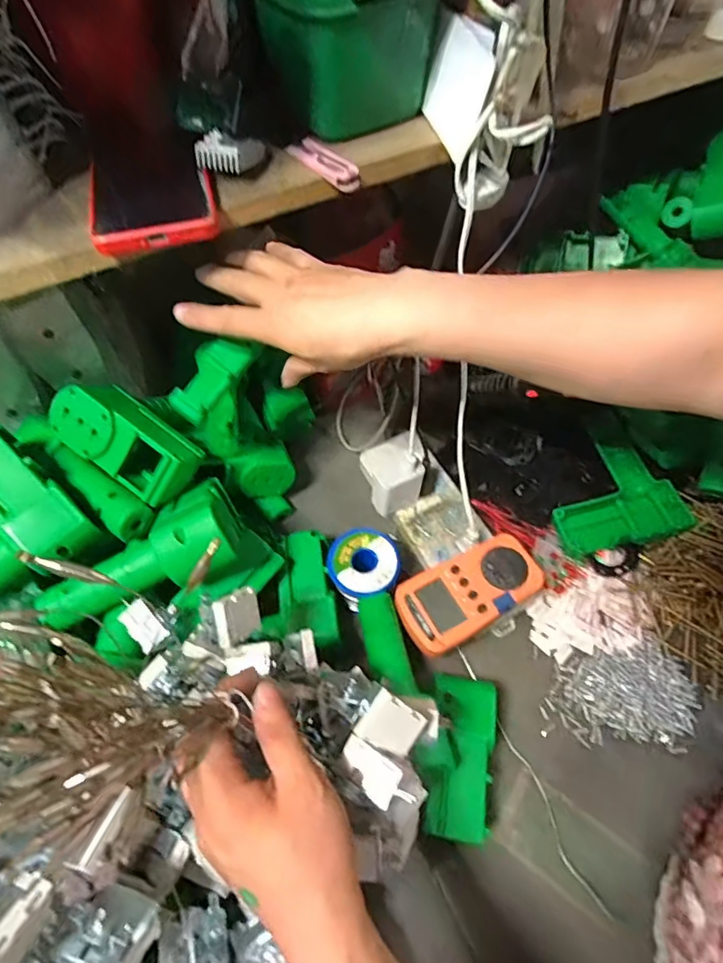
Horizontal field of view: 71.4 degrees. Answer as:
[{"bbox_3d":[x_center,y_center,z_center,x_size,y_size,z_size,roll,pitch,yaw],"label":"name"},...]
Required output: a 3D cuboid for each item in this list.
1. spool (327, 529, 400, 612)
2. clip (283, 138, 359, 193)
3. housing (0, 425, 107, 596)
[{"bbox_3d":[0.001,0.082,0.483,0.066,0.031,0.066,0,58,1],"label":"spool"},{"bbox_3d":[-0.026,-0.228,0.356,0.024,0.009,0.070,-31,63,-17],"label":"clip"},{"bbox_3d":[-0.299,0.049,0.376,0.158,0.047,0.119,-44,97,-17],"label":"housing"}]

